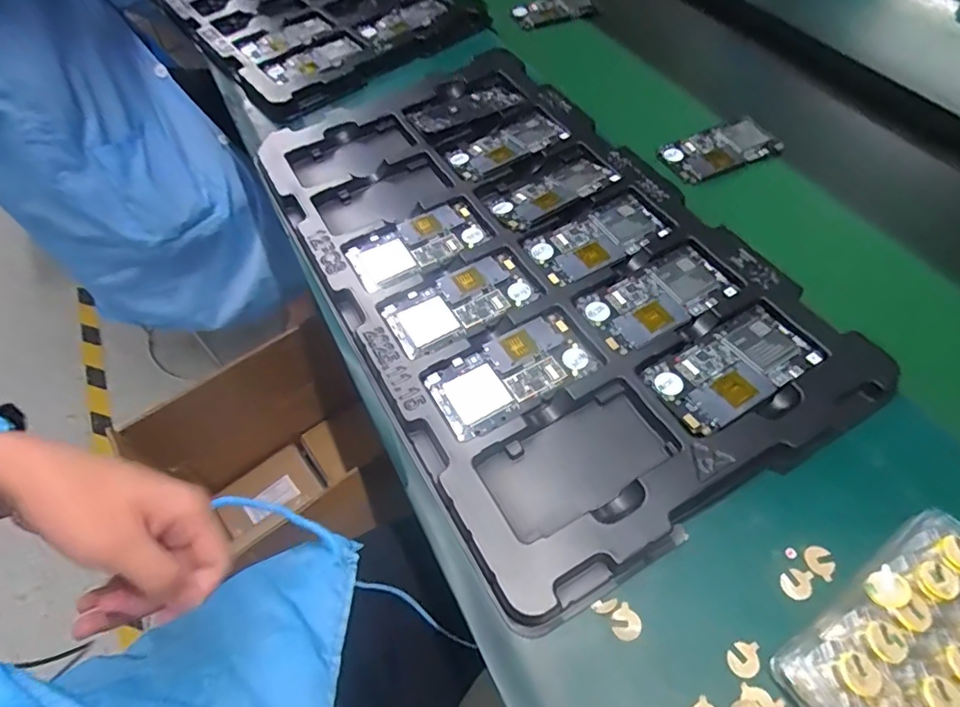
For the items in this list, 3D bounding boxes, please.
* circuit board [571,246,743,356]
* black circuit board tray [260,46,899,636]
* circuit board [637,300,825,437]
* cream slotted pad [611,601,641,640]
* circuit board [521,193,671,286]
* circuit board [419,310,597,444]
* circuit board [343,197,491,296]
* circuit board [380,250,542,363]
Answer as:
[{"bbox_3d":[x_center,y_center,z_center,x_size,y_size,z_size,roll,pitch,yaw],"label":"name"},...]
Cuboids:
[{"bbox_3d":[0.147,-0.046,0.457,0.118,0.006,0.067,-28,55,-7],"label":"circuit board"},{"bbox_3d":[0.025,-0.102,0.500,0.332,0.033,0.561,-25,59,-15],"label":"black circuit board tray"},{"bbox_3d":[0.191,0.009,0.409,0.123,0.007,0.064,-26,58,-15],"label":"circuit board"},{"bbox_3d":[0.090,0.165,0.334,0.018,0.004,0.018,-34,61,-19],"label":"cream slotted pad"},{"bbox_3d":[0.108,-0.105,0.499,0.121,0.008,0.065,-23,58,-13],"label":"circuit board"},{"bbox_3d":[0.025,0.015,0.429,0.126,0.006,0.067,-27,59,-15],"label":"circuit board"},{"bbox_3d":[-0.060,-0.105,0.511,0.127,0.009,0.068,-28,59,-16],"label":"circuit board"},{"bbox_3d":[-0.018,-0.045,0.473,0.126,0.005,0.068,-27,59,-15],"label":"circuit board"}]

